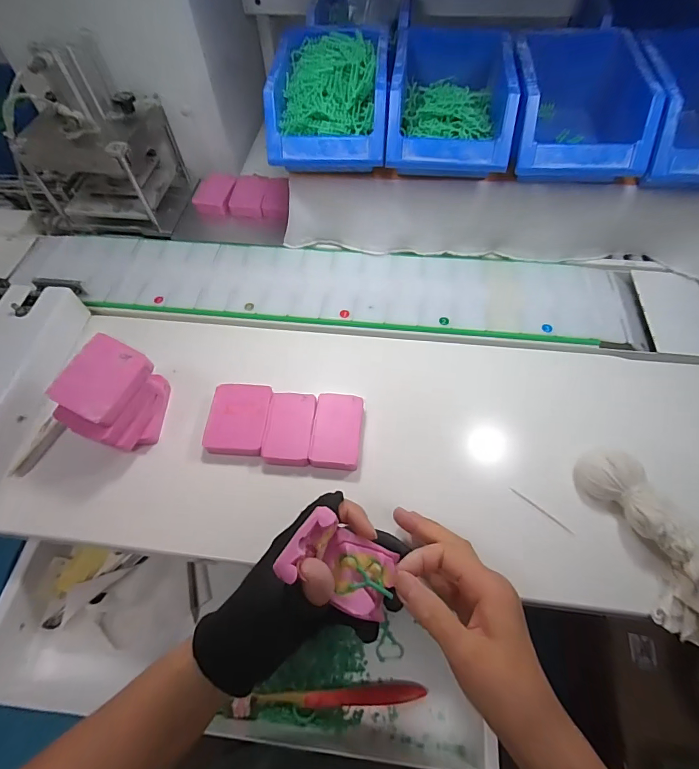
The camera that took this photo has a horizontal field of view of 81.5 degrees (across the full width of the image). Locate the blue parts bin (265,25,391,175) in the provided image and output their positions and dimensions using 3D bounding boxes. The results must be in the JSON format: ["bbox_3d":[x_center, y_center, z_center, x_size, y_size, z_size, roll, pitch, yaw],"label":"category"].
[{"bbox_3d":[-0.019,-0.318,0.453,0.123,0.075,0.176,3,60,4],"label":"blue parts bin"}]

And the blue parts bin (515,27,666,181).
[{"bbox_3d":[0.234,-0.298,0.438,0.126,0.079,0.188,3,60,3],"label":"blue parts bin"}]

